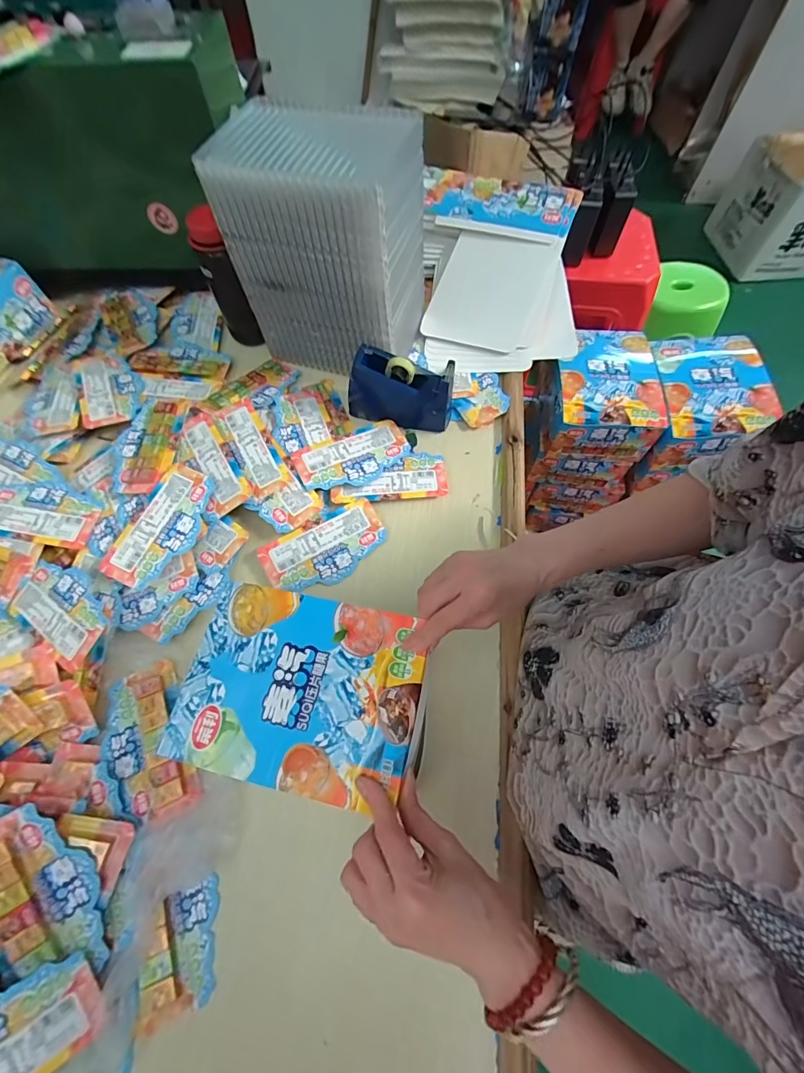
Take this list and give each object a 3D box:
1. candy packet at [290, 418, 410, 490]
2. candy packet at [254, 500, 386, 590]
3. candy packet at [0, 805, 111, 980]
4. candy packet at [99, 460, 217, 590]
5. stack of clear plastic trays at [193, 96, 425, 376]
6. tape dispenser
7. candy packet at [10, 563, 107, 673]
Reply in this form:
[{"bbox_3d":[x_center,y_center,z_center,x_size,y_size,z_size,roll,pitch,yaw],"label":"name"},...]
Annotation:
[{"bbox_3d":[-0.062,-0.102,0.541,0.146,0.013,0.076,-22,67,-10],"label":"candy packet"},{"bbox_3d":[-0.090,0.014,0.499,0.144,0.016,0.075,-30,68,-13],"label":"candy packet"},{"bbox_3d":[-0.290,0.288,0.335,0.068,0.010,0.135,-31,89,-31],"label":"candy packet"},{"bbox_3d":[-0.273,-0.012,0.476,0.080,0.008,0.145,27,74,8],"label":"candy packet"},{"bbox_3d":[-0.087,-0.358,0.536,0.208,0.234,0.155,16,66,8],"label":"stack of clear plastic trays"},{"bbox_3d":[-0.001,-0.194,0.551,0.136,0.080,0.052,16,66,7],"label":"tape dispenser"},{"bbox_3d":[-0.361,0.074,0.443,0.129,0.021,0.070,33,69,15],"label":"candy packet"}]

